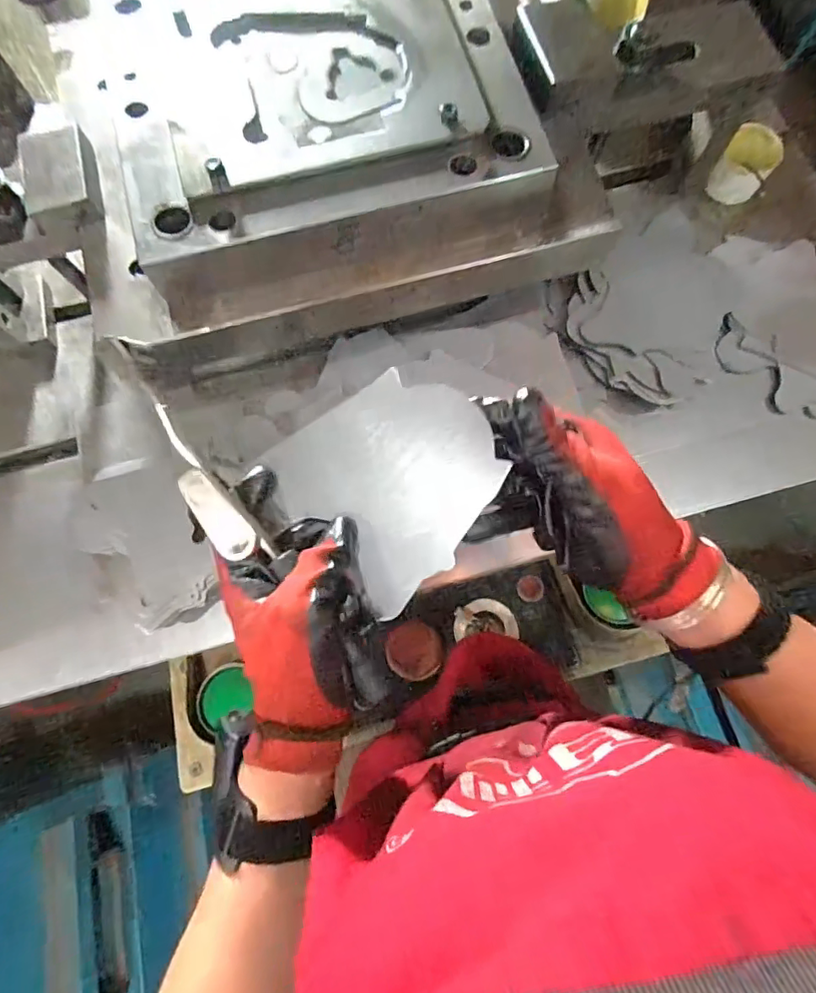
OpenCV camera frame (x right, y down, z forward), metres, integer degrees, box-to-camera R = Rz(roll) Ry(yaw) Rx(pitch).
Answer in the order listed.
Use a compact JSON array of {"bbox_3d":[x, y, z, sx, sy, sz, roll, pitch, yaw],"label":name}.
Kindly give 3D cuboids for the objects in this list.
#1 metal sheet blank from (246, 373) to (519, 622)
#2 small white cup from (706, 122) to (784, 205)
[{"bbox_3d":[-0.010,-0.012,0.332,0.121,0.007,0.121,-43,81,6],"label":"metal sheet blank"},{"bbox_3d":[0.386,-0.379,0.623,0.060,0.054,0.068,39,79,11],"label":"small white cup"}]

